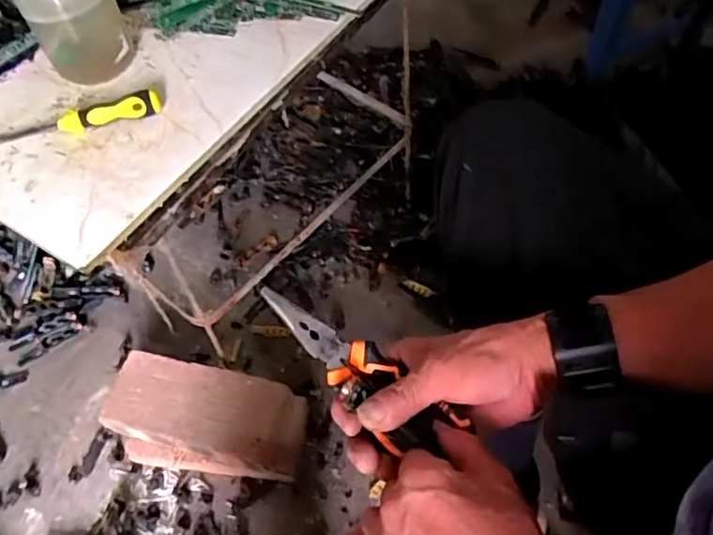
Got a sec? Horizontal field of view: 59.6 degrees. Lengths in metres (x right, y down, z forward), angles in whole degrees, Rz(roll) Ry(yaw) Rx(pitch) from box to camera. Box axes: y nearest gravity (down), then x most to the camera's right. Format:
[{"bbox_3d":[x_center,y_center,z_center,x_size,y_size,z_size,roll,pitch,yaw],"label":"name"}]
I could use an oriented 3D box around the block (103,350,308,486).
[{"bbox_3d":[-0.193,0.203,0.811,0.250,0.105,0.115,10,55,10],"label":"block"}]

